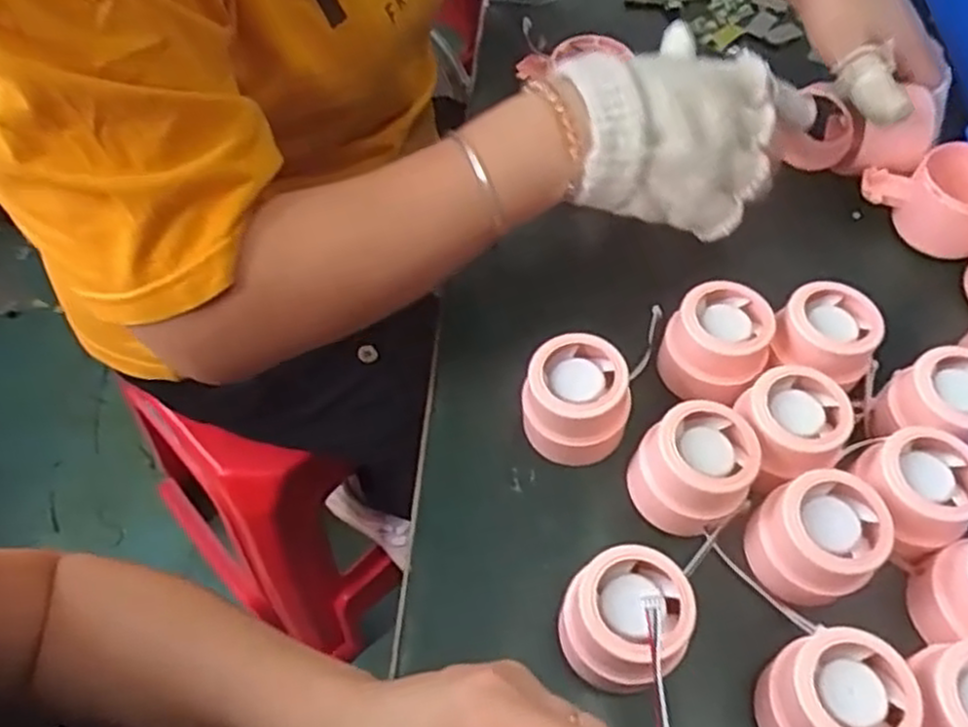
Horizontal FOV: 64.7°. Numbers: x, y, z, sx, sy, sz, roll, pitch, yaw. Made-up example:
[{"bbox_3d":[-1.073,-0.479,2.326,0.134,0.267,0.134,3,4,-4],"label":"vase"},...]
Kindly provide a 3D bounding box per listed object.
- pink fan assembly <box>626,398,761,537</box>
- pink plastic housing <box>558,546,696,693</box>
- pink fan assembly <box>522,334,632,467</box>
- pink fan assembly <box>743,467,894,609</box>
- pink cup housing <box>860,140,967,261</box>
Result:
[{"bbox_3d":[0.102,0.050,0.371,0.053,0.045,0.055,0,58,-1],"label":"pink fan assembly"},{"bbox_3d":[0.059,0.113,0.329,0.051,0.054,0.049,0,58,-1],"label":"pink plastic housing"},{"bbox_3d":[0.045,0.020,0.390,0.053,0.051,0.057,0,58,-1],"label":"pink fan assembly"},{"bbox_3d":[0.154,0.082,0.354,0.049,0.047,0.048,0,58,-1],"label":"pink fan assembly"},{"bbox_3d":[0.288,-0.105,0.487,0.065,0.049,0.080,-35,65,-21],"label":"pink cup housing"}]

